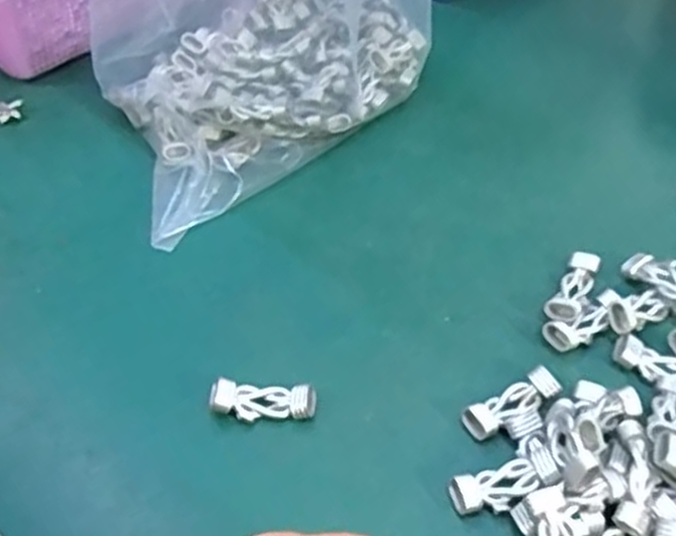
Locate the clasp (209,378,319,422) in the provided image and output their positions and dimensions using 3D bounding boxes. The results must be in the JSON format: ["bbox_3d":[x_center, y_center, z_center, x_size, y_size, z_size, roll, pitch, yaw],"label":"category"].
[{"bbox_3d":[-0.032,0.057,0.344,0.045,0.015,0.015,-2,49,0],"label":"clasp"}]

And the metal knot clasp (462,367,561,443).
[{"bbox_3d":[0.074,0.059,0.343,0.044,0.011,0.015,-25,53,-19],"label":"metal knot clasp"}]

